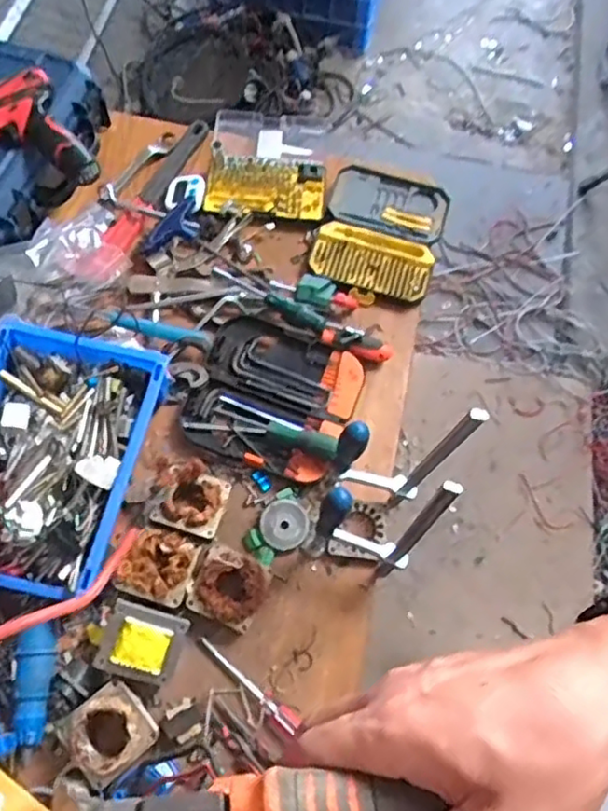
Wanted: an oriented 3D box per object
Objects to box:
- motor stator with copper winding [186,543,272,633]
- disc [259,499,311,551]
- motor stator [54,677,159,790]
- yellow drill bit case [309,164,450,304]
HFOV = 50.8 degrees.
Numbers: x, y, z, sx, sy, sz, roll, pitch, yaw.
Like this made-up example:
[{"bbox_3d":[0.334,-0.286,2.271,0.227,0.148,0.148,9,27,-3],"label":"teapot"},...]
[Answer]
[{"bbox_3d":[-0.087,0.219,0.765,0.080,0.043,0.079,25,67,9],"label":"motor stator with copper winding"},{"bbox_3d":[-0.025,0.151,0.812,0.060,0.019,0.061,1,65,-1],"label":"disc"},{"bbox_3d":[-0.211,0.351,0.687,0.083,0.049,0.082,-40,78,-6],"label":"motor stator"},{"bbox_3d":[0.123,-0.283,1.014,0.184,0.031,0.236,16,66,6],"label":"yellow drill bit case"}]

